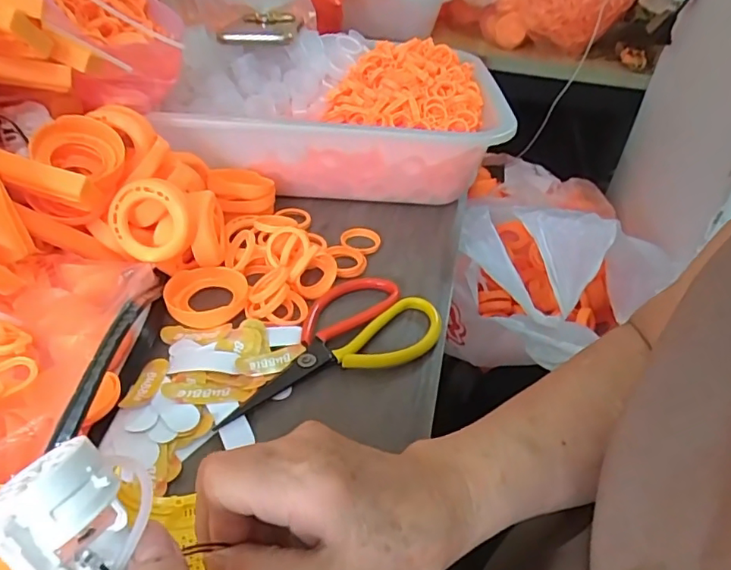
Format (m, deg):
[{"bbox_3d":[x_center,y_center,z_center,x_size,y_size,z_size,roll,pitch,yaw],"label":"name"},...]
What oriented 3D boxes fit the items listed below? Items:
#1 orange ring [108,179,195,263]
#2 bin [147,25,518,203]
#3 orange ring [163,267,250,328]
[{"bbox_3d":[-0.153,-0.045,0.386,0.060,0.055,0.017,-13,14,9],"label":"orange ring"},{"bbox_3d":[-0.023,-0.171,0.565,0.312,0.112,0.207,3,38,-3],"label":"bin"},{"bbox_3d":[-0.117,0.010,0.404,0.058,0.016,0.057,3,38,-3],"label":"orange ring"}]

